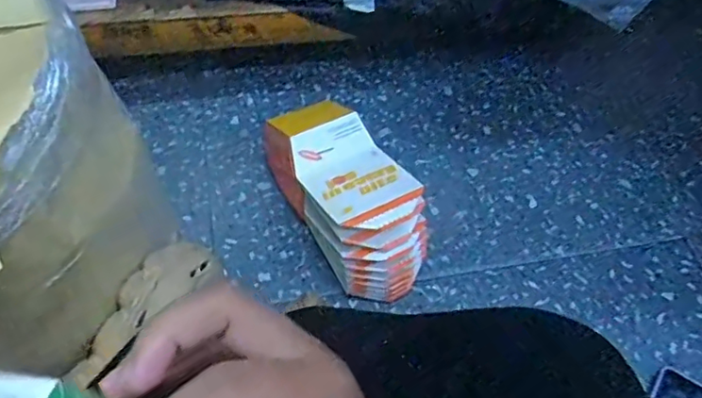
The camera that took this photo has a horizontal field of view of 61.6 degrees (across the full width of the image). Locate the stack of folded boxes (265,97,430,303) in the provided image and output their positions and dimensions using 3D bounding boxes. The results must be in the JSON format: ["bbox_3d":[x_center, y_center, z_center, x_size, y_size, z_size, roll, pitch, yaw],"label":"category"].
[{"bbox_3d":[0.002,-0.001,0.707,0.105,0.122,0.231,-26,61,-20],"label":"stack of folded boxes"}]

